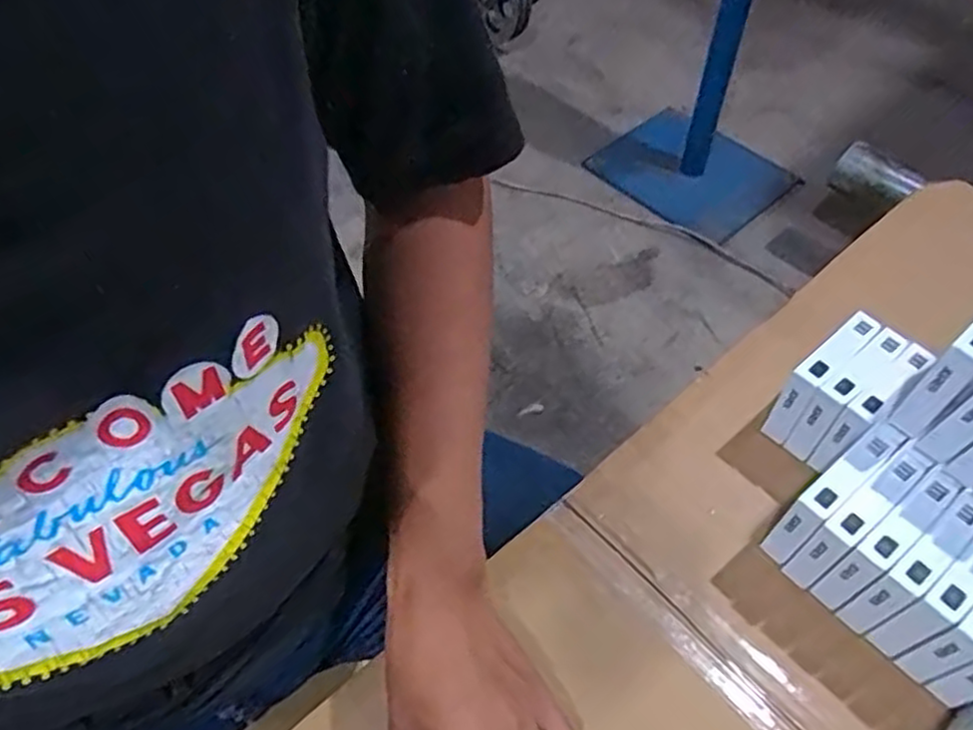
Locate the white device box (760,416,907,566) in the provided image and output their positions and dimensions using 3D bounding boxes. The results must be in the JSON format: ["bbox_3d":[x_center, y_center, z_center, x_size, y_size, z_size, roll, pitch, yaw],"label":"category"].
[{"bbox_3d":[0.243,0.094,0.504,0.092,0.091,0.023,-33,59,-21],"label":"white device box"}]

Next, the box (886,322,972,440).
[{"bbox_3d":[0.307,-0.003,0.455,0.083,0.083,0.021,-35,60,-22],"label":"box"}]

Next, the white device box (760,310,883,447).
[{"bbox_3d":[0.260,0.011,0.557,0.082,0.088,0.023,-34,59,-21],"label":"white device box"}]

